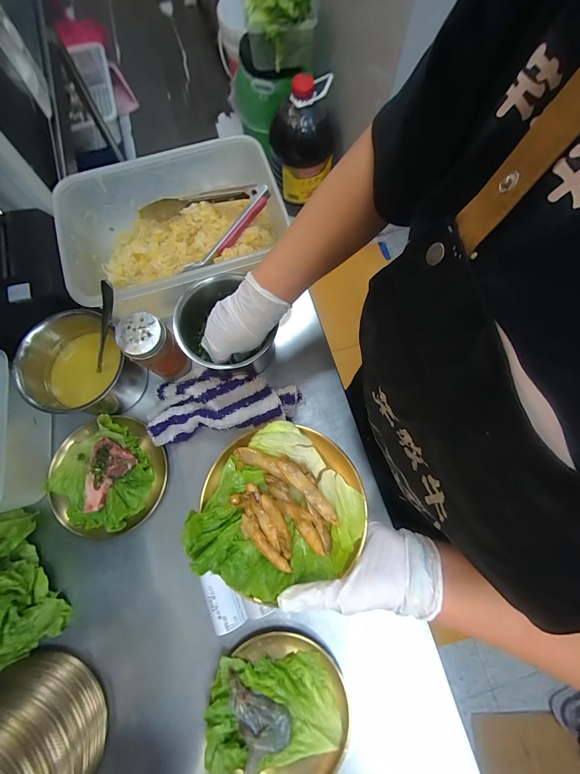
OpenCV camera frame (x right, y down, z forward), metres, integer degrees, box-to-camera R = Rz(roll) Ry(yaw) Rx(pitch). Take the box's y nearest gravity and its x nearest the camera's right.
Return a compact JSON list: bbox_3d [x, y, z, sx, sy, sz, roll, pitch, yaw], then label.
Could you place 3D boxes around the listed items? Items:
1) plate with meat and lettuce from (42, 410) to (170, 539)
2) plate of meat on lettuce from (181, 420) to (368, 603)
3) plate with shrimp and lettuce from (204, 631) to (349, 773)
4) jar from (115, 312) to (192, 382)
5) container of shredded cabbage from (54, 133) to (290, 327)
[{"bbox_3d":[-0.259,0.125,0.440,0.156,0.032,0.164,0,76,1],"label":"plate with meat and lettuce"},{"bbox_3d":[-0.016,0.117,0.303,0.168,0.033,0.147,-21,76,-5],"label":"plate of meat on lettuce"},{"bbox_3d":[-0.014,0.390,0.370,0.161,0.031,0.148,0,76,1],"label":"plate with shrimp and lettuce"},{"bbox_3d":[-0.180,-0.049,0.429,0.055,0.120,0.055,0,76,1],"label":"jar"},{"bbox_3d":[-0.167,-0.242,0.474,0.313,0.097,0.240,-18,76,-4],"label":"container of shredded cabbage"}]

